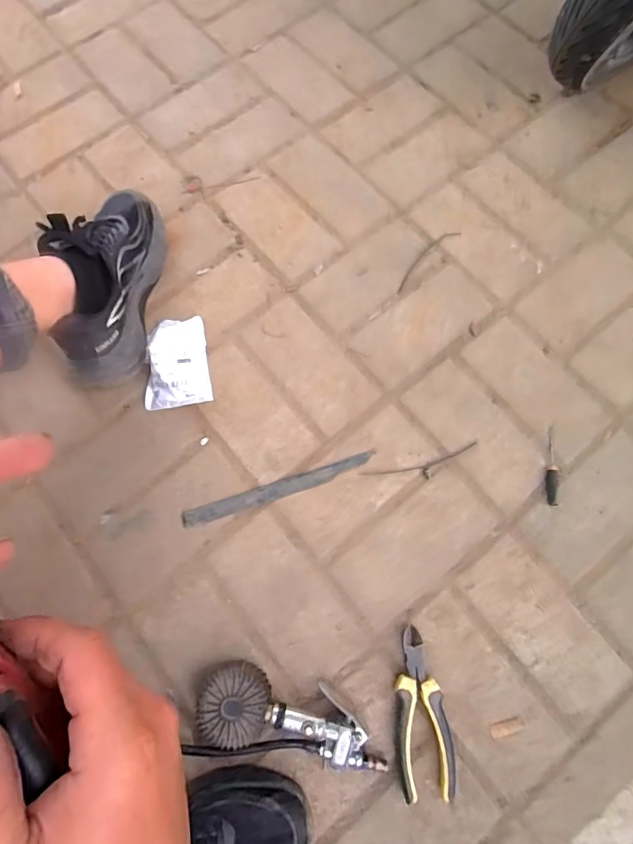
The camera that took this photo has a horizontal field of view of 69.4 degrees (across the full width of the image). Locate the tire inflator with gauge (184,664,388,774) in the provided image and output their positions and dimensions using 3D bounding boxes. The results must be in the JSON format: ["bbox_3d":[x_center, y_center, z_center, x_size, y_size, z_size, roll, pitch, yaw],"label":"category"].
[{"bbox_3d":[-0.026,0.299,0.460,0.183,0.039,0.079,8,75,4],"label":"tire inflator with gauge"}]

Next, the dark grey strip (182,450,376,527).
[{"bbox_3d":[-0.043,0.080,0.539,0.231,0.004,0.021,-18,75,-3],"label":"dark grey strip"}]

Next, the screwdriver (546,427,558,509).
[{"bbox_3d":[0.279,0.052,0.541,0.011,0.007,0.094,6,75,3],"label":"screwdriver"}]

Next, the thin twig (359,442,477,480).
[{"bbox_3d":[0.126,0.055,0.547,0.145,0.004,0.026,-16,75,-3],"label":"thin twig"}]

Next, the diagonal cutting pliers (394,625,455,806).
[{"bbox_3d":[0.103,0.295,0.465,0.053,0.029,0.149,-8,75,-1],"label":"diagonal cutting pliers"}]

